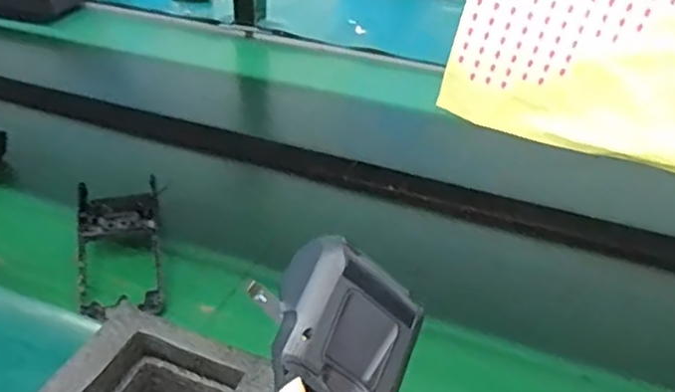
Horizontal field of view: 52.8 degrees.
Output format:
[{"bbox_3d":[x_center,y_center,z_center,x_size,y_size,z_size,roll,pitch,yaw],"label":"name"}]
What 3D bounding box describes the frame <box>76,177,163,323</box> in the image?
[{"bbox_3d":[-0.204,0.040,0.637,0.074,0.025,0.176,-8,36,-14],"label":"frame"}]

